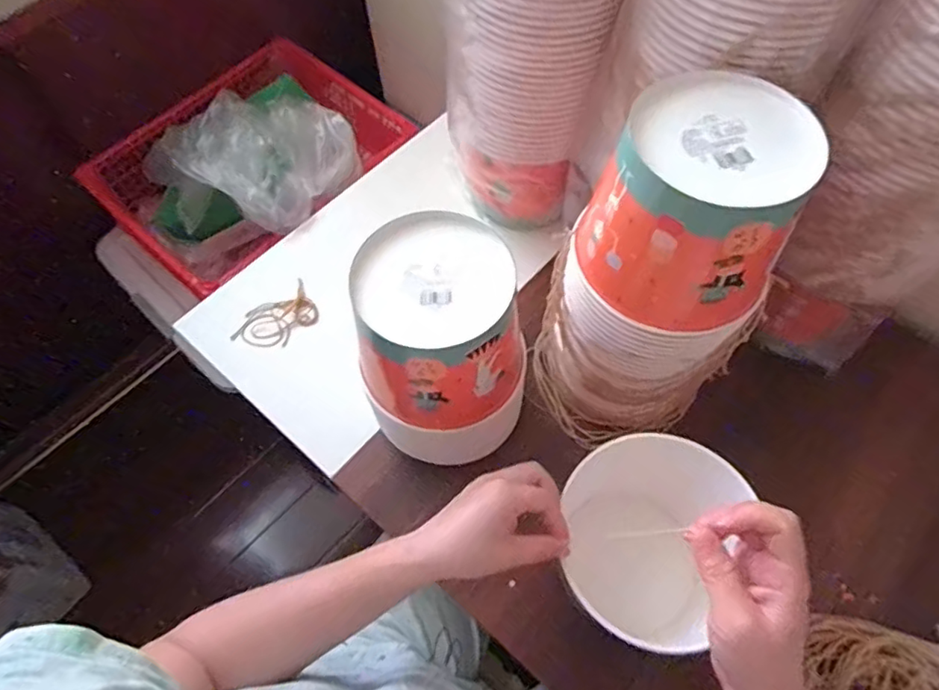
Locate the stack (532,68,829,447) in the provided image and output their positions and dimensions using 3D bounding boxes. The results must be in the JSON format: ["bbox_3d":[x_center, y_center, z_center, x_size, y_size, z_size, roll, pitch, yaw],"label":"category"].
[{"bbox_3d":[0.155,-0.047,0.531,0.170,0.328,0.158,-11,63,-3],"label":"stack"}]

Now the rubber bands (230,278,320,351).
[{"bbox_3d":[-0.229,-0.028,0.697,0.097,0.008,0.059,-34,67,-14],"label":"rubber bands"}]

